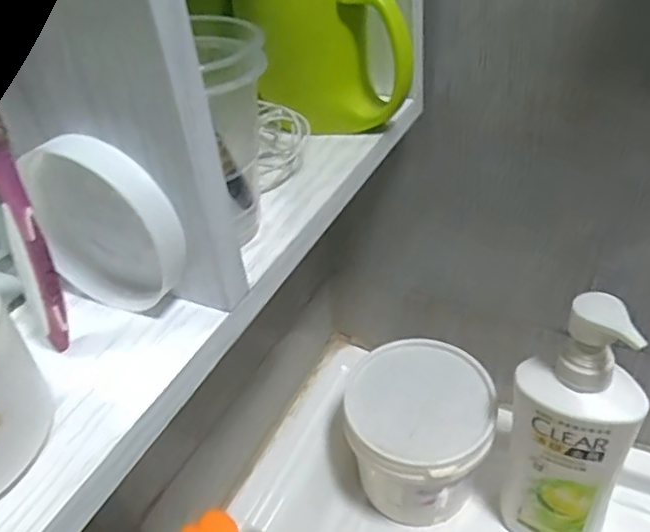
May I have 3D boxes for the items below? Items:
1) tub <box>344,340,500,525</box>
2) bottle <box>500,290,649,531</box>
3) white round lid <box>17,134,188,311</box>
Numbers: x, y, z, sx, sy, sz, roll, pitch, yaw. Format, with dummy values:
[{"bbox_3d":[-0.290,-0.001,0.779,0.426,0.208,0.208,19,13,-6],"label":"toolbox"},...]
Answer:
[{"bbox_3d":[0.086,0.158,0.555,0.118,0.132,0.120,-4,37,3],"label":"tub"},{"bbox_3d":[0.184,0.137,0.472,0.085,0.265,0.050,10,40,20],"label":"bottle"},{"bbox_3d":[-0.098,-0.020,0.266,0.083,0.082,0.019,16,43,27],"label":"white round lid"}]

